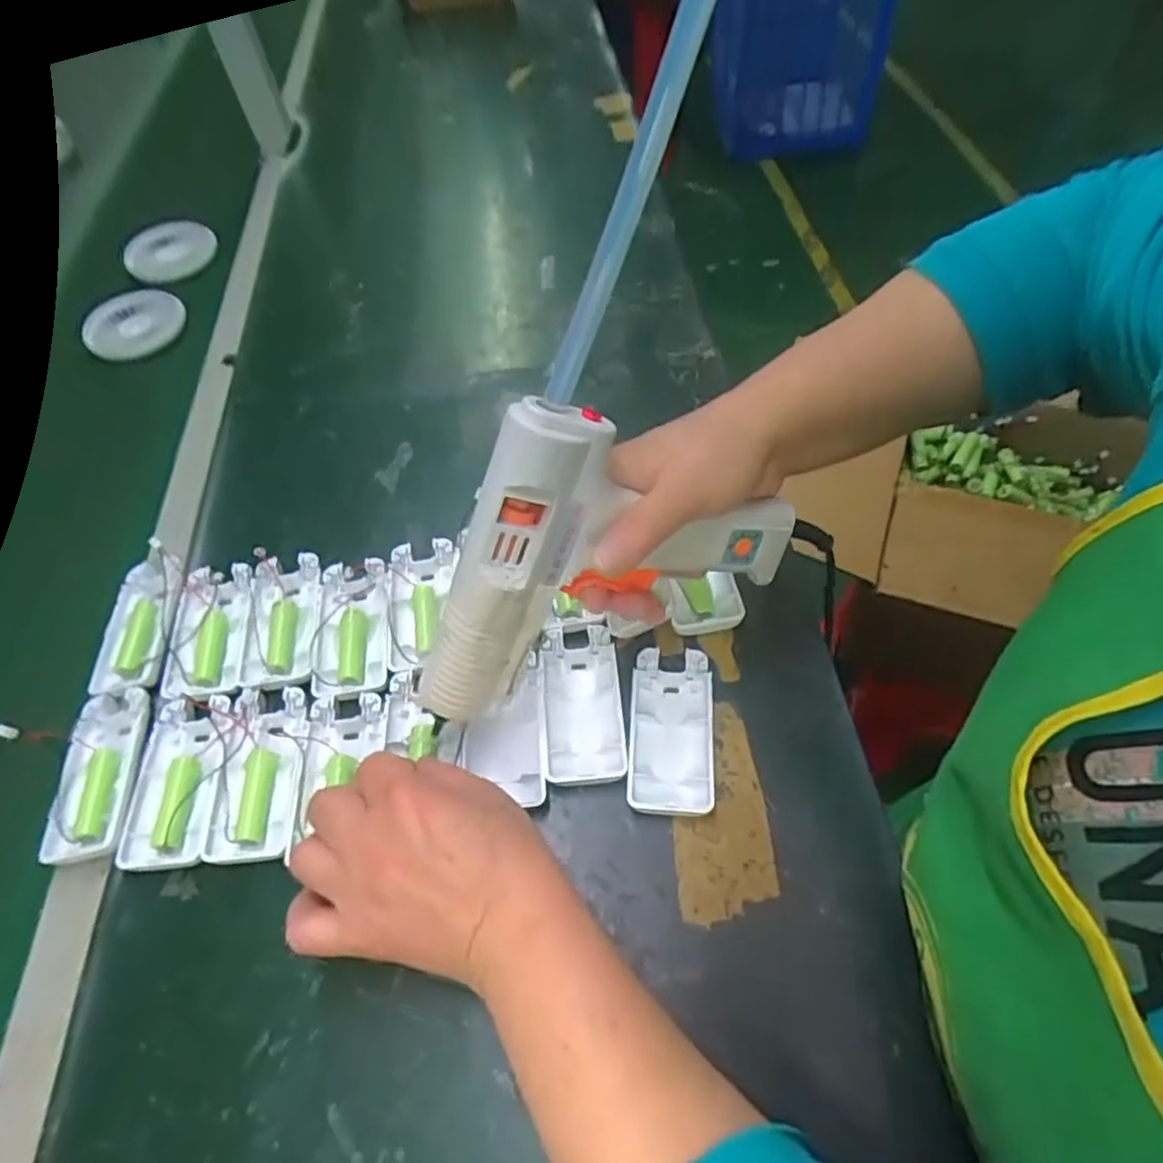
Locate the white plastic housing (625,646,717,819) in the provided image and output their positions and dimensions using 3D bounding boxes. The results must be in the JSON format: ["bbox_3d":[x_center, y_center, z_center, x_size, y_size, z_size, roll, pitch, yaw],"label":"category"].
[{"bbox_3d":[0.051,0.085,0.399,0.046,0.014,0.096,2,56,6],"label":"white plastic housing"}]

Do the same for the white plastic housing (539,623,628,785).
[{"bbox_3d":[0.000,0.069,0.409,0.045,0.014,0.098,-5,56,1],"label":"white plastic housing"}]

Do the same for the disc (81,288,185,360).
[{"bbox_3d":[-0.433,-0.249,0.678,0.086,0.010,0.089,-10,60,-10],"label":"disc"}]

